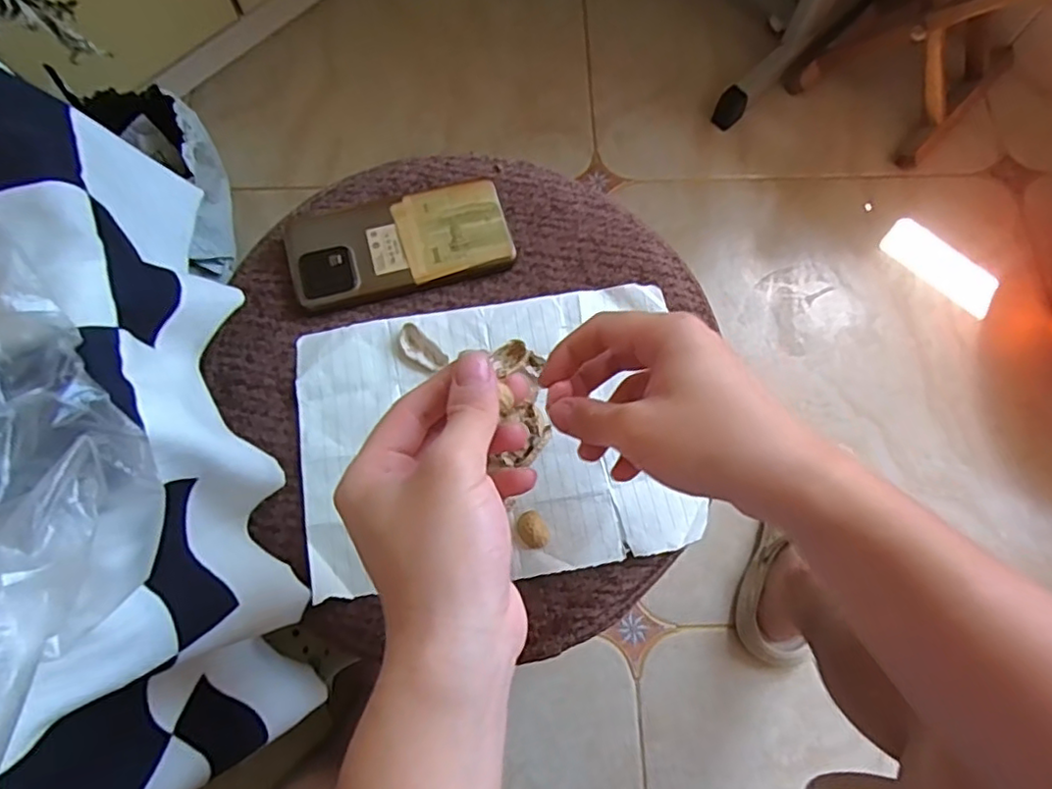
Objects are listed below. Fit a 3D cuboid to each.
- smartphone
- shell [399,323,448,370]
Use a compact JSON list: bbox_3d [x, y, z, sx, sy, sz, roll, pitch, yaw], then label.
[{"bbox_3d":[-0.089,-0.107,0.437,0.151,0.011,0.072,-13,73,-4],"label":"smartphone"},{"bbox_3d":[-0.071,-0.031,0.414,0.018,0.007,0.036,-43,77,-13],"label":"shell"}]

